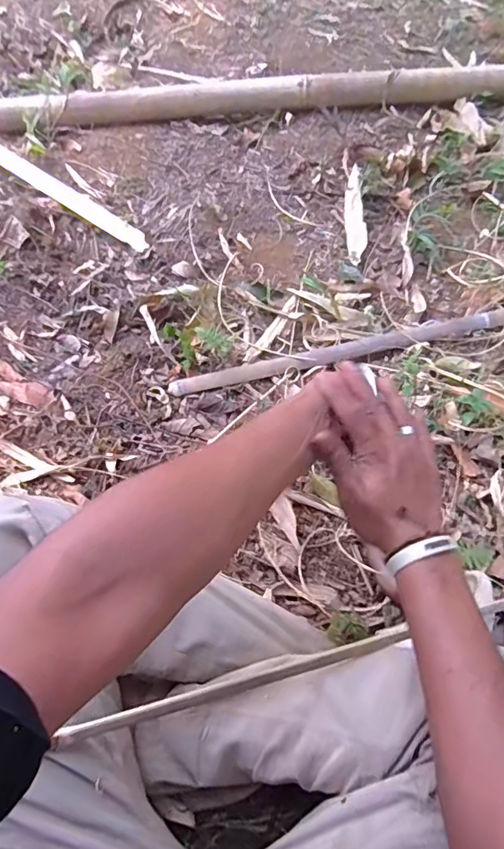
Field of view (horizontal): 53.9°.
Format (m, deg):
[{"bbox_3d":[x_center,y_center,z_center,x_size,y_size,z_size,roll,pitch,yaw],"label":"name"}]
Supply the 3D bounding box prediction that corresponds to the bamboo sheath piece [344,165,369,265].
[{"bbox_3d":[0.199,-0.402,0.950,0.040,0.034,0.241,0,60,1],"label":"bamboo sheath piece"}]

